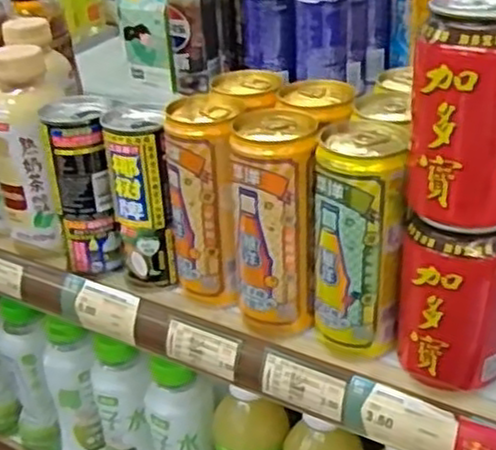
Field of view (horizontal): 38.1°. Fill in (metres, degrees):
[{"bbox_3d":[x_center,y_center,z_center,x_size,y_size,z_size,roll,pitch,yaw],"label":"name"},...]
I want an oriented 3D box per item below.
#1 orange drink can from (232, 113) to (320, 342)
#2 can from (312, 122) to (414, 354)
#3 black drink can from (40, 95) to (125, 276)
[{"bbox_3d":[0.018,0.000,0.479,0.053,0.138,0.061,-4,31,-1],"label":"orange drink can"},{"bbox_3d":[0.069,0.011,0.450,0.054,0.139,0.053,1,31,8],"label":"can"},{"bbox_3d":[-0.125,-0.030,0.558,0.046,0.125,0.060,-8,31,-6],"label":"black drink can"}]

